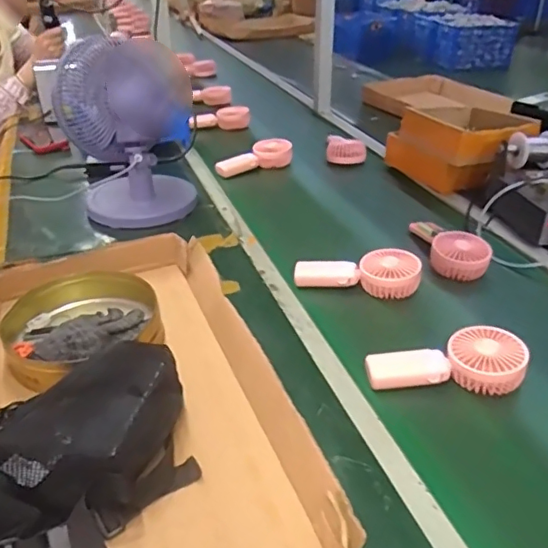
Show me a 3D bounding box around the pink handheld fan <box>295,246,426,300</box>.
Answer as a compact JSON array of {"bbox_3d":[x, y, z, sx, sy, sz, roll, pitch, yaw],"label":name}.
[{"bbox_3d":[0.128,0.001,0.852,0.188,0.058,0.074,3,33,4],"label":"pink handheld fan"}]

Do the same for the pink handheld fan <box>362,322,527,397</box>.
[{"bbox_3d":[0.202,0.102,0.666,0.176,0.049,0.071,-1,32,-1],"label":"pink handheld fan"}]

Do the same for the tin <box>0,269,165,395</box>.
[{"bbox_3d":[-0.250,0.058,0.729,0.189,0.056,0.182,0,32,0],"label":"tin"}]

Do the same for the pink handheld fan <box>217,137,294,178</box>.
[{"bbox_3d":[-0.033,-0.264,1.256,0.175,0.053,0.065,-26,40,-34],"label":"pink handheld fan"}]

